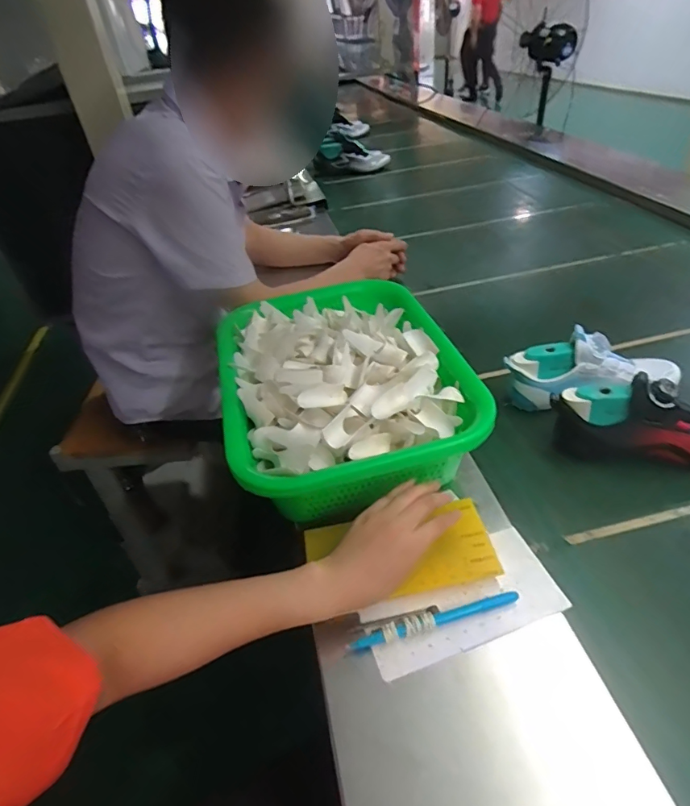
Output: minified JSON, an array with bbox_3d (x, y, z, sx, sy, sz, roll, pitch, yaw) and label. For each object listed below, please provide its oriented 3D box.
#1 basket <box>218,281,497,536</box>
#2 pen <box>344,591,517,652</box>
[{"bbox_3d":[-0.013,-0.028,0.641,0.280,0.111,0.390,-13,41,-8],"label":"basket"},{"bbox_3d":[0.085,0.208,0.455,0.167,0.017,0.015,-12,39,-7],"label":"pen"}]

